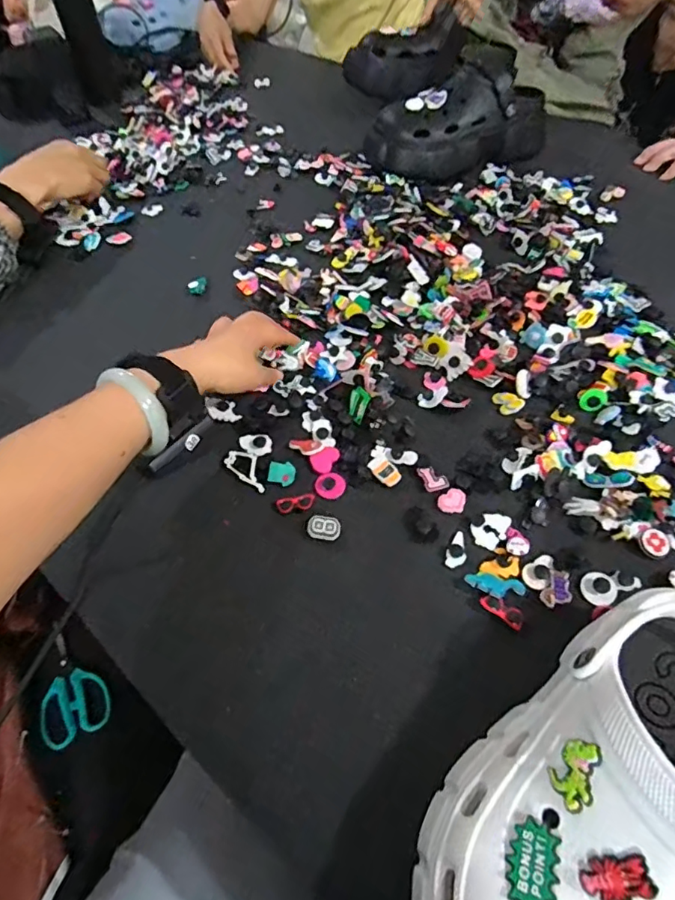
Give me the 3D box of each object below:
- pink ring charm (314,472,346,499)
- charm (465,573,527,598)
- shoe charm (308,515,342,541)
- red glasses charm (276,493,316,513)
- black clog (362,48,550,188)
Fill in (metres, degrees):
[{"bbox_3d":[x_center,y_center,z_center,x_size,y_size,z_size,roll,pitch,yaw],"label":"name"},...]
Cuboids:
[{"bbox_3d":[-0.006,0.030,0.451,0.026,0.004,0.026,-1,53,1],"label":"pink ring charm"},{"bbox_3d":[0.118,0.101,0.387,0.043,0.008,0.021,11,55,10],"label":"charm"},{"bbox_3d":[-0.010,0.064,0.424,0.026,0.012,0.019,2,54,4],"label":"shoe charm"},{"bbox_3d":[-0.035,0.044,0.435,0.032,0.004,0.014,-8,67,8],"label":"red glasses charm"},{"bbox_3d":[0.171,-0.472,0.732,0.241,0.117,0.120,-24,56,-15],"label":"black clog"}]

